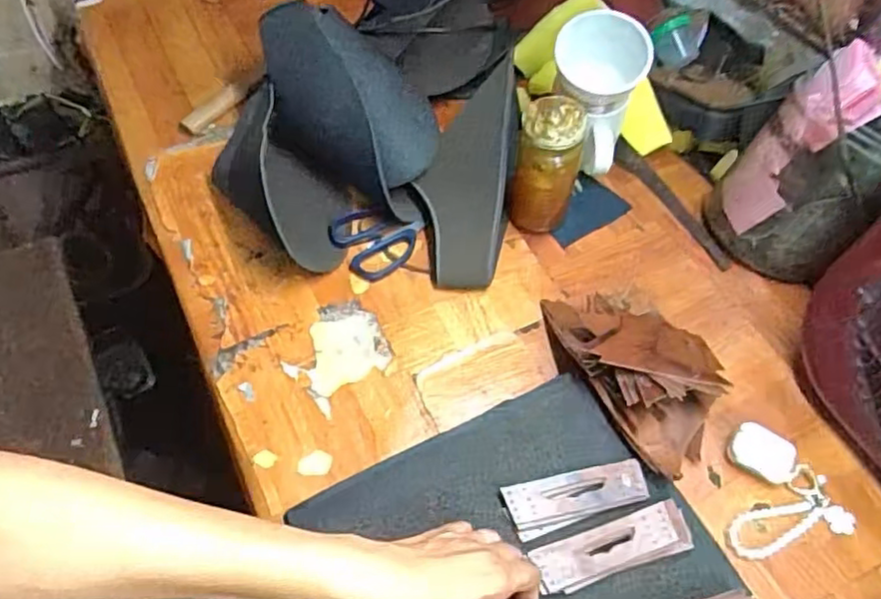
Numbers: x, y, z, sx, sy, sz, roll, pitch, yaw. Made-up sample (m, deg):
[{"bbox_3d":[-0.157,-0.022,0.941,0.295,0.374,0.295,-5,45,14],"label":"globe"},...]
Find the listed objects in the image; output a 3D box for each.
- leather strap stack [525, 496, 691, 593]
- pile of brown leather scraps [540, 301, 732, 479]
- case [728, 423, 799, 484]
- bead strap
[{"bbox_3d":[0.132,0.185,0.490,0.126,0.014,0.036,-14,58,-13],"label":"leather strap stack"},{"bbox_3d":[0.177,0.050,0.584,0.119,0.073,0.195,-25,61,-17],"label":"pile of brown leather scraps"},{"bbox_3d":[0.279,0.134,0.565,0.051,0.020,0.038,25,60,13],"label":"case"},{"bbox_3d":[0.291,0.187,0.541,0.109,0.004,0.034,-11,58,-9],"label":"bead strap"}]

